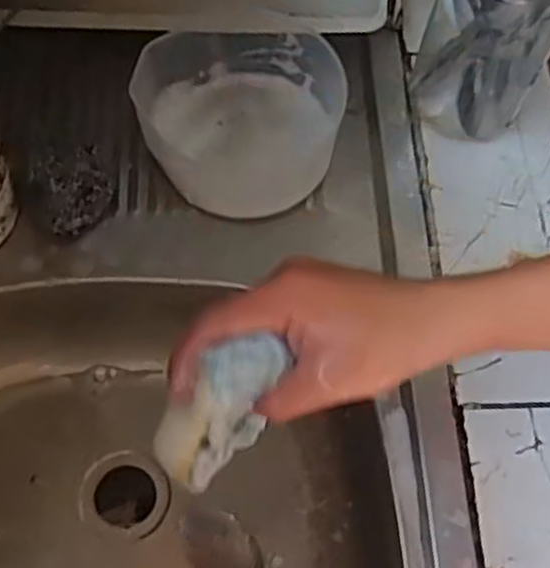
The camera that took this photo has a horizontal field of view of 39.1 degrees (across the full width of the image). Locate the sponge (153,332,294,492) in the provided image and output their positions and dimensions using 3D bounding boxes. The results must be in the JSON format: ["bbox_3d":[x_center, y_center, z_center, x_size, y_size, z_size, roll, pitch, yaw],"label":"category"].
[{"bbox_3d":[-0.027,0.064,0.369,0.036,0.033,0.085,35,111,13],"label":"sponge"}]

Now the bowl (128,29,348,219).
[{"bbox_3d":[-0.030,-0.128,0.584,0.153,0.055,0.142,1,66,-2],"label":"bowl"}]

